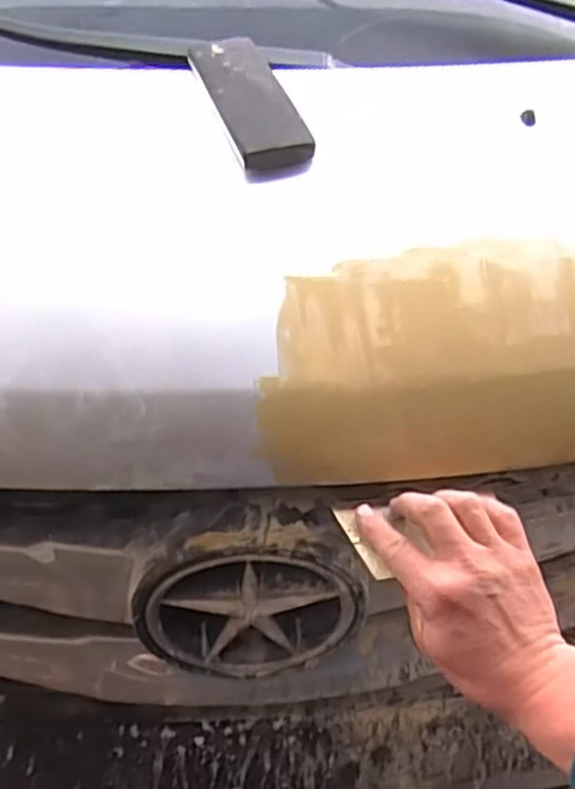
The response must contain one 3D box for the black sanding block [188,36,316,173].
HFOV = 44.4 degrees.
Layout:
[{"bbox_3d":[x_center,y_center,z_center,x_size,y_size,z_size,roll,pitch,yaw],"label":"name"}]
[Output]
[{"bbox_3d":[-0.039,-0.293,0.696,0.072,0.022,0.197,-16,57,-9],"label":"black sanding block"}]

